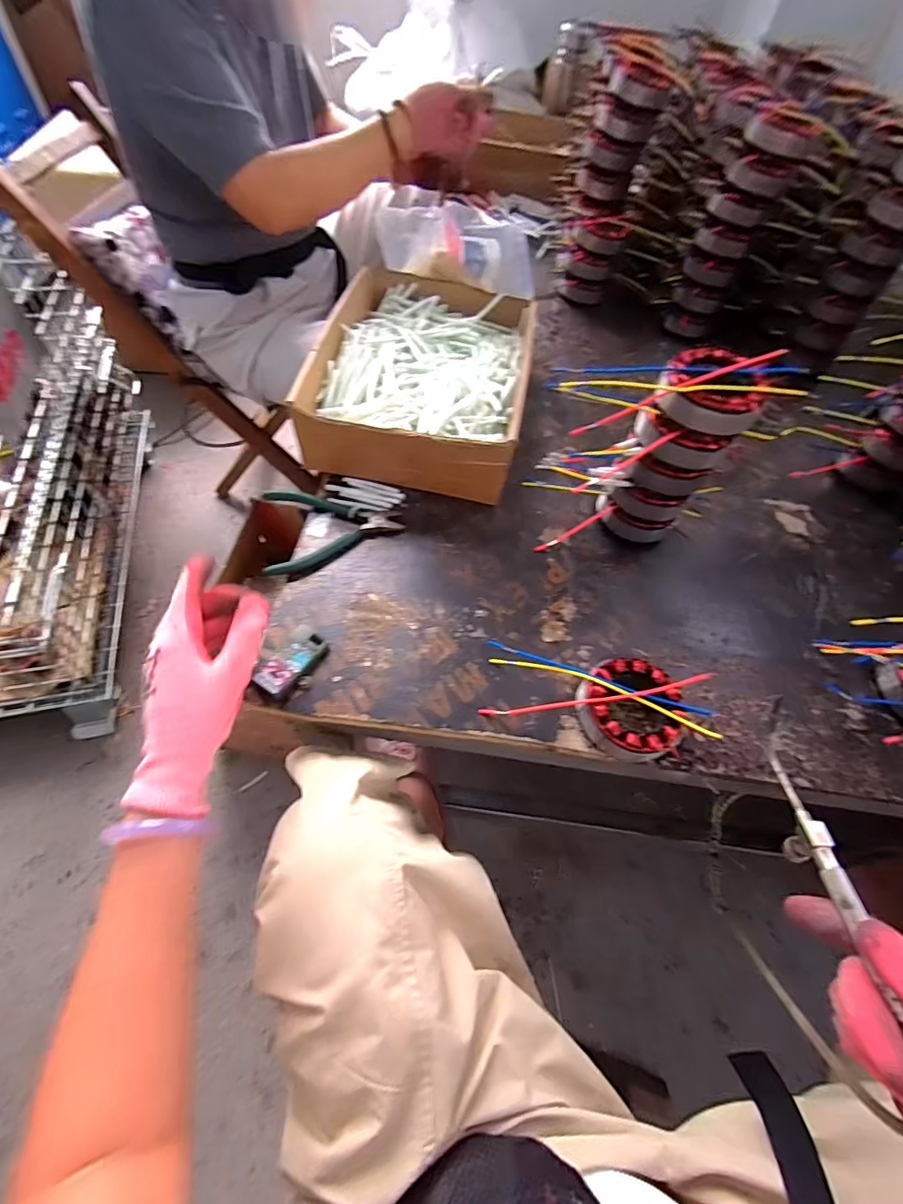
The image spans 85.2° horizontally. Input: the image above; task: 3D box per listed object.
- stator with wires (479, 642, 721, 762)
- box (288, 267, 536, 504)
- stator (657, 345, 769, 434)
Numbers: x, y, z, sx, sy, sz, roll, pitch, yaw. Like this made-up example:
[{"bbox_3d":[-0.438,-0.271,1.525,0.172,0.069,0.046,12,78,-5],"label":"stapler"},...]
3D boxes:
[{"bbox_3d":[0.128,0.090,0.435,0.197,0.042,0.091,7,58,0],"label":"stator with wires"},{"bbox_3d":[-0.030,-0.286,0.626,0.244,0.092,0.331,10,58,2],"label":"box"},{"bbox_3d":[0.230,-0.185,0.434,0.089,0.040,0.084,30,61,14],"label":"stator"}]

